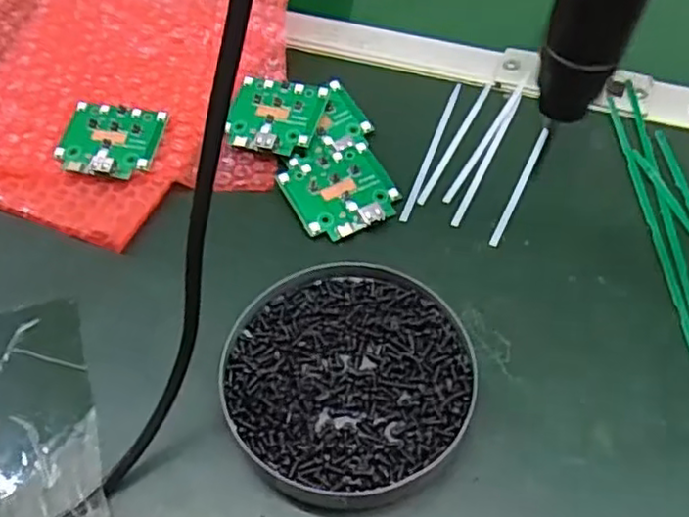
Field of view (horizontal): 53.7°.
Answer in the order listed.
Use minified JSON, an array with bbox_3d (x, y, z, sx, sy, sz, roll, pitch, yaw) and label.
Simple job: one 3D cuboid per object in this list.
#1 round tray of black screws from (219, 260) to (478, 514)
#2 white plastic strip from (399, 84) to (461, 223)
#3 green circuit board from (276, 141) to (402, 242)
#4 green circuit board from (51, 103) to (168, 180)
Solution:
[{"bbox_3d":[0.002,0.054,0.316,0.108,0.020,0.117,0,53,0],"label":"round tray of black screws"},{"bbox_3d":[0.055,-0.070,0.419,0.006,0.004,0.125,16,55,12],"label":"white plastic strip"},{"bbox_3d":[-0.004,-0.041,0.392,0.059,0.011,0.062,-24,57,-16],"label":"green circuit board"},{"bbox_3d":[-0.139,-0.070,0.405,0.059,0.008,0.050,7,54,6],"label":"green circuit board"}]

